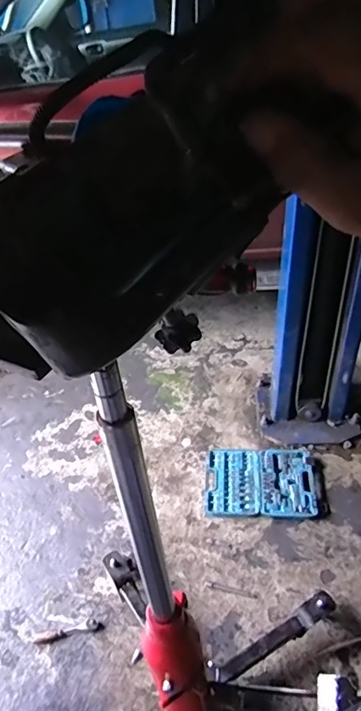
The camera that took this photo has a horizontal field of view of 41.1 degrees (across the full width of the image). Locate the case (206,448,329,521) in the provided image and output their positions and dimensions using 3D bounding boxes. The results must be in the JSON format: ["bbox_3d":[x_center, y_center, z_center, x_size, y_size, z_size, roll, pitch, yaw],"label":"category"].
[{"bbox_3d":[0.301,0.449,1.728,0.401,0.033,0.282,0,41,6],"label":"case"}]

